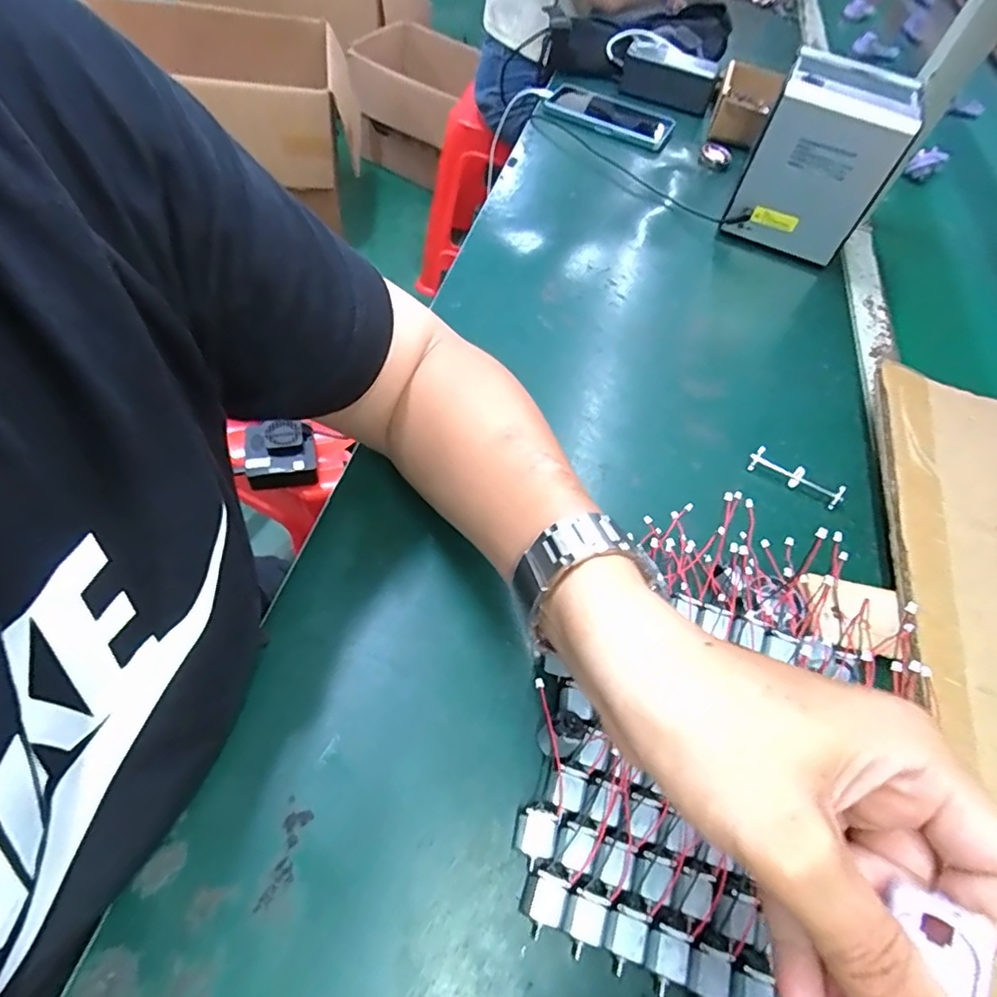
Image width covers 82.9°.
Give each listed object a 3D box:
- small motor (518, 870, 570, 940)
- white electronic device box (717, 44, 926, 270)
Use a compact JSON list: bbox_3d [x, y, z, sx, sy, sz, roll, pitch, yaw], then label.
[{"bbox_3d":[0.020,0.192,0.268,0.018,0.013,0.025,24,56,6],"label":"small motor"},{"bbox_3d":[0.333,-0.358,0.590,0.124,0.134,0.138,26,56,7],"label":"white electronic device box"}]

